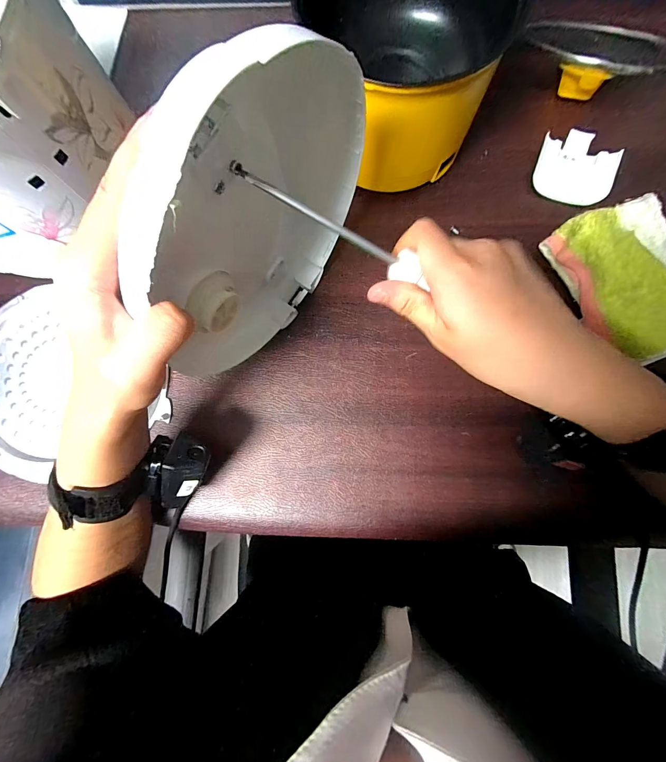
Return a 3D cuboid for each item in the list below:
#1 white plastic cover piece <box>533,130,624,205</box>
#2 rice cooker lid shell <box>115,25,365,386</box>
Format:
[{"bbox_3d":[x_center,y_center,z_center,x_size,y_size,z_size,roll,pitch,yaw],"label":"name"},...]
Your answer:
[{"bbox_3d":[0.253,-0.225,0.339,0.075,0.012,0.086,18,84,3],"label":"white plastic cover piece"},{"bbox_3d":[-0.050,-0.098,0.225,0.035,0.215,0.206,34,85,4],"label":"rice cooker lid shell"}]

